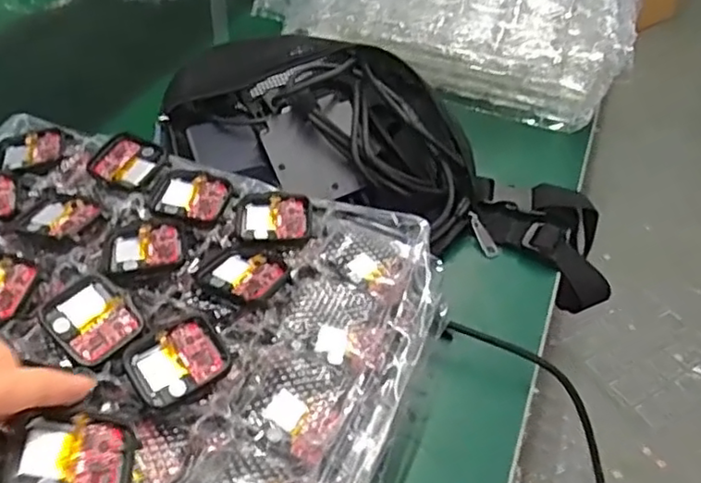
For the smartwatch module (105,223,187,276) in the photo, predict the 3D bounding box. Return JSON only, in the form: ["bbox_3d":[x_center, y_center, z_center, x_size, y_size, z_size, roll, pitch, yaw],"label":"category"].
[{"bbox_3d":[-0.110,0.003,0.345,0.041,0.005,0.032,-7,45,-12],"label":"smartwatch module"}]

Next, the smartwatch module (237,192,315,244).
[{"bbox_3d":[-0.043,-0.014,0.371,0.043,0.009,0.038,-4,45,-9],"label":"smartwatch module"}]

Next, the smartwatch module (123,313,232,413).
[{"bbox_3d":[-0.080,0.053,0.299,0.044,0.006,0.038,-27,52,-29],"label":"smartwatch module"}]

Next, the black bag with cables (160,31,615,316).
[{"bbox_3d":[0.044,-0.086,0.546,0.398,0.101,0.186,21,45,-2],"label":"black bag with cables"}]

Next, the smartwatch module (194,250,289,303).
[{"bbox_3d":[-0.057,0.018,0.339,0.042,0.007,0.036,24,47,19],"label":"smartwatch module"}]

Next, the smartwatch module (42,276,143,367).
[{"bbox_3d":[-0.124,0.038,0.312,0.040,0.012,0.035,33,50,26],"label":"smartwatch module"}]

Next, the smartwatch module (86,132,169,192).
[{"bbox_3d":[-0.138,-0.049,0.396,0.043,0.012,0.036,26,48,21],"label":"smartwatch module"}]

